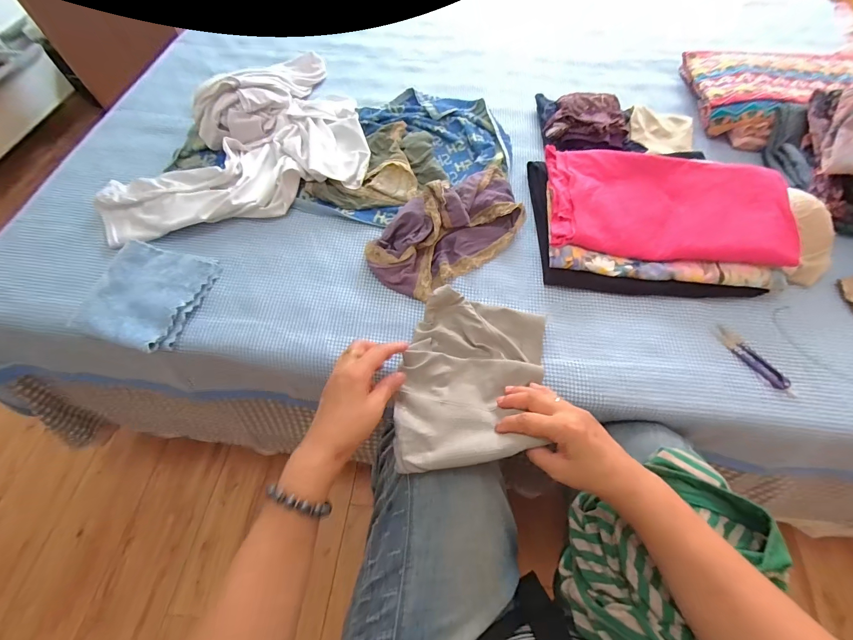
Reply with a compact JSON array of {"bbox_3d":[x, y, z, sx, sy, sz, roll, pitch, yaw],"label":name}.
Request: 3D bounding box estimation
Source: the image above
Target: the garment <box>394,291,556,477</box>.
[{"bbox_3d":[0.057,0.068,0.431,0.169,0.037,0.216,6,61,3],"label":"garment"}]

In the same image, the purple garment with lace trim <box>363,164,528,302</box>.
[{"bbox_3d":[0.036,-0.147,0.546,0.273,0.053,0.149,-35,66,-16],"label":"purple garment with lace trim"}]

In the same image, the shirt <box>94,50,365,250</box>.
[{"bbox_3d":[-0.335,-0.338,0.615,0.424,0.073,0.391,-17,62,-8],"label":"shirt"}]

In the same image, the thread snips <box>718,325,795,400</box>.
[{"bbox_3d":[0.427,0.052,0.466,0.028,0.007,0.109,-31,65,-15],"label":"thread snips"}]

